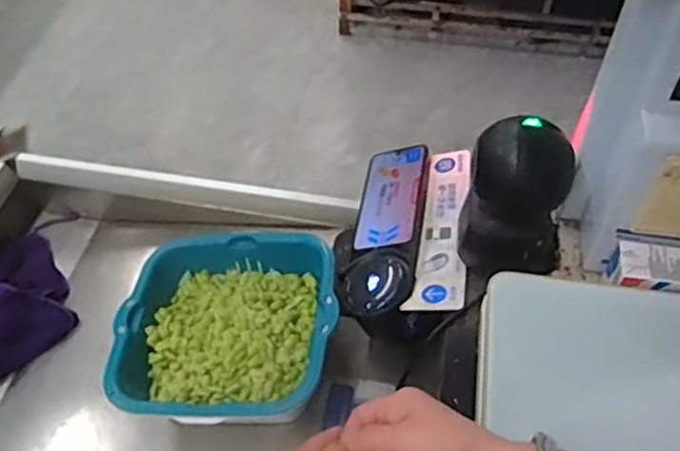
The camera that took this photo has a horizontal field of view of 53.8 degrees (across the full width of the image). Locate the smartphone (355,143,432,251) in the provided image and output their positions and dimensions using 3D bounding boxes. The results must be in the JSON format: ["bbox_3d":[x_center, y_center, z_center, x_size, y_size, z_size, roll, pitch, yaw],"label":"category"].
[{"bbox_3d":[0.061,-0.035,0.790,0.077,0.012,0.163,-11,43,28],"label":"smartphone"}]

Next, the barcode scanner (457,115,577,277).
[{"bbox_3d":[0.172,-0.023,0.644,0.101,0.150,0.082,13,52,11],"label":"barcode scanner"}]

